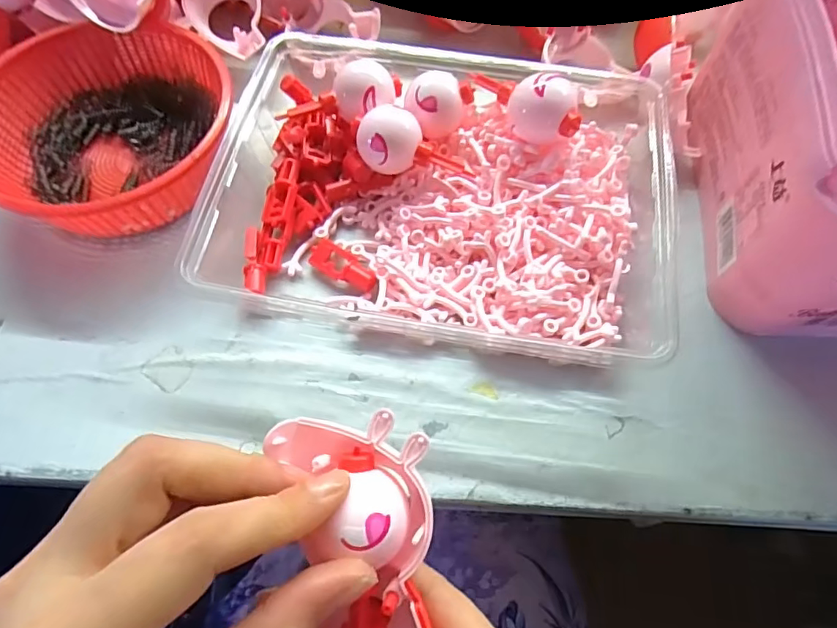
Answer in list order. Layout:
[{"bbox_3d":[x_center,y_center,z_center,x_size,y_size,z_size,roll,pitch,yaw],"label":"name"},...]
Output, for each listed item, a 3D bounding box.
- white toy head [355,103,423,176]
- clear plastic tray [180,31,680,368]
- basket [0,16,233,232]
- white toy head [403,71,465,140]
[{"bbox_3d":[-0.015,-0.089,0.274,0.033,0.033,0.030,-2,65,-2],"label":"white toy head"},{"bbox_3d":[0.012,-0.073,0.270,0.240,0.039,0.179,7,71,2],"label":"clear plastic tray"},{"bbox_3d":[-0.170,-0.104,0.286,0.132,0.048,0.137,0,64,-1],"label":"basket"},{"bbox_3d":[0.009,-0.113,0.282,0.030,0.024,0.031,3,64,0],"label":"white toy head"}]

